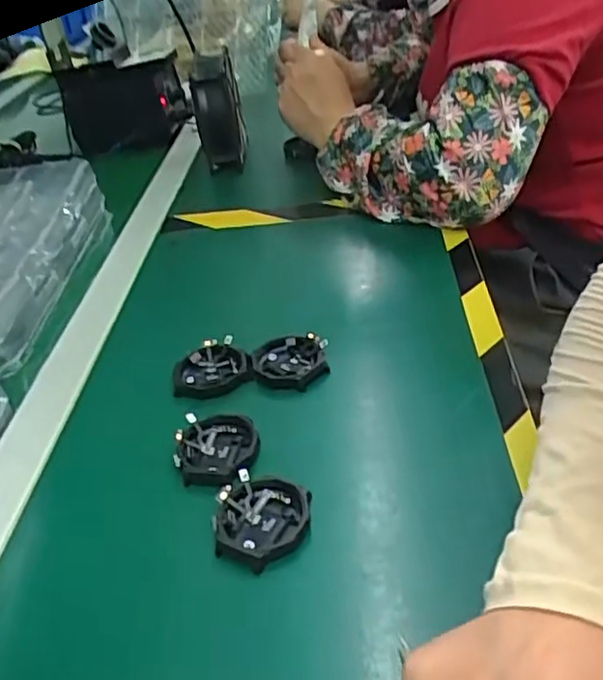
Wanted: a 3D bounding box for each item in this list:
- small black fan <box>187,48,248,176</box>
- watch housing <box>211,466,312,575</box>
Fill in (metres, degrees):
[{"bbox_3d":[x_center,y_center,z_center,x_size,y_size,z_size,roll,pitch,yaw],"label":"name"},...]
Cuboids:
[{"bbox_3d":[-0.093,-0.258,0.735,0.054,0.109,0.083,-11,36,-5],"label":"small black fan"},{"bbox_3d":[-0.021,0.096,0.347,0.050,0.012,0.055,-1,36,9],"label":"watch housing"}]

